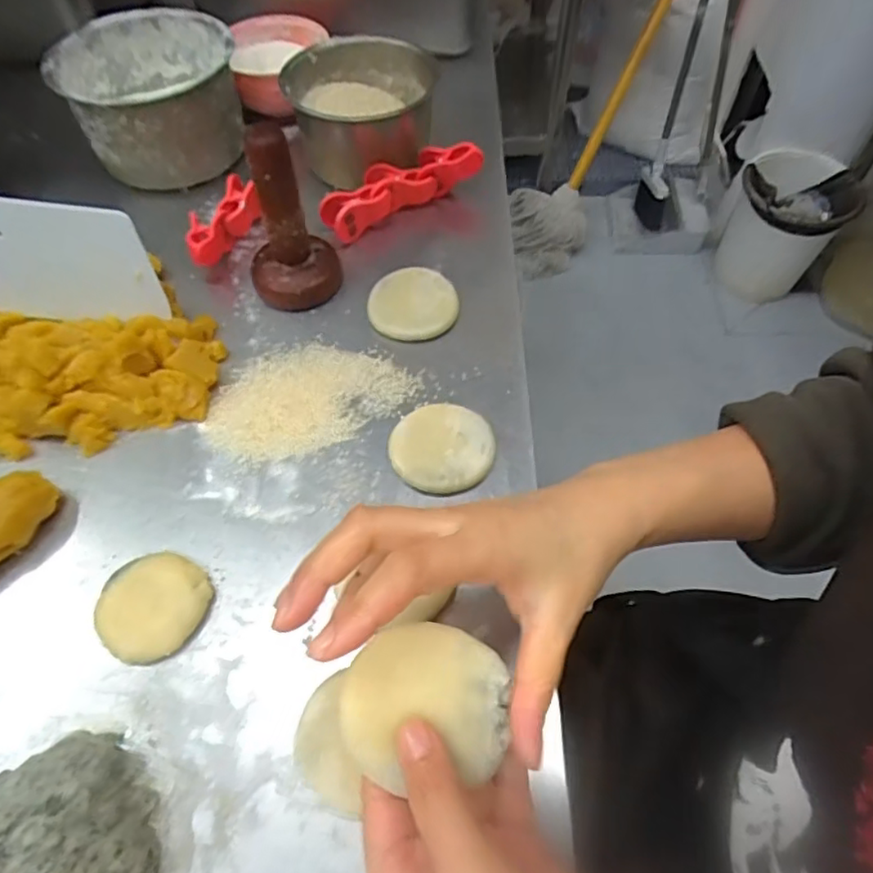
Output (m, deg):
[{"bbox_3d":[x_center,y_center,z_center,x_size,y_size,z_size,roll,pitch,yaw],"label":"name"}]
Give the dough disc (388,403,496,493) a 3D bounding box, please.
[{"bbox_3d":[0.003,0.007,0.407,0.067,0.012,0.065,-1,58,1],"label":"dough disc"}]

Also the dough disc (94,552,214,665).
[{"bbox_3d":[-0.160,0.096,0.352,0.053,0.014,0.059,32,64,20],"label":"dough disc"}]

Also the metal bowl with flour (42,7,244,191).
[{"bbox_3d":[-0.250,-0.300,0.559,0.141,0.093,0.136,-1,58,1],"label":"metal bowl with flour"}]

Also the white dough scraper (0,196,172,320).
[{"bbox_3d":[-0.258,-0.121,0.434,0.119,0.085,0.004,3,41,-6],"label":"white dough scraper"}]

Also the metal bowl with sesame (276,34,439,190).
[{"bbox_3d":[-0.067,-0.289,0.563,0.121,0.078,0.124,-1,58,1],"label":"metal bowl with sesame"}]

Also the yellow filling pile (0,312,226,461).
[{"bbox_3d":[-0.255,-0.053,0.434,0.196,0.040,0.132,-4,58,-1],"label":"yellow filling pile"}]

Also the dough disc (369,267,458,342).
[{"bbox_3d":[-0.017,-0.102,0.475,0.066,0.013,0.064,-1,58,1],"label":"dough disc"}]

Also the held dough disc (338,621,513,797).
[{"bbox_3d":[-0.004,0.102,0.240,0.062,0.013,0.054,3,58,3],"label":"held dough disc"}]

